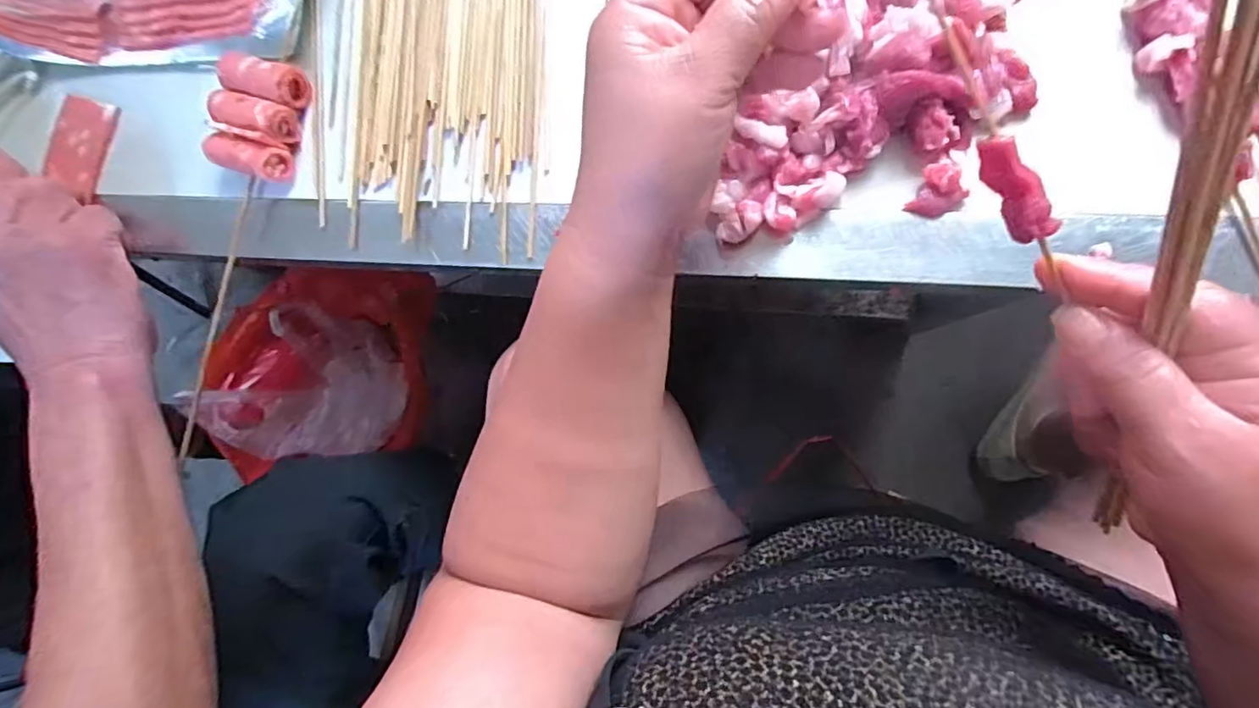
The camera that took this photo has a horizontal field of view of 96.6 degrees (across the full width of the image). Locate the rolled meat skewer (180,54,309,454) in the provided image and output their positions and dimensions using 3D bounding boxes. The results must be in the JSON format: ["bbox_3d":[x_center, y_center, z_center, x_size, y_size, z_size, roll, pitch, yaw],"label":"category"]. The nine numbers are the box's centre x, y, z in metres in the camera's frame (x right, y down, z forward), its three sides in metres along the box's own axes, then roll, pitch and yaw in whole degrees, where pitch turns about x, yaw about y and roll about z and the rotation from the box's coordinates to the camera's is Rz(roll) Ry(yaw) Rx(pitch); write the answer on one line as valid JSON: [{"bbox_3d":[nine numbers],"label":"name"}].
[{"bbox_3d":[-0.247,-0.062,0.337,0.051,0.025,0.238,13,88,10],"label":"rolled meat skewer"}]

